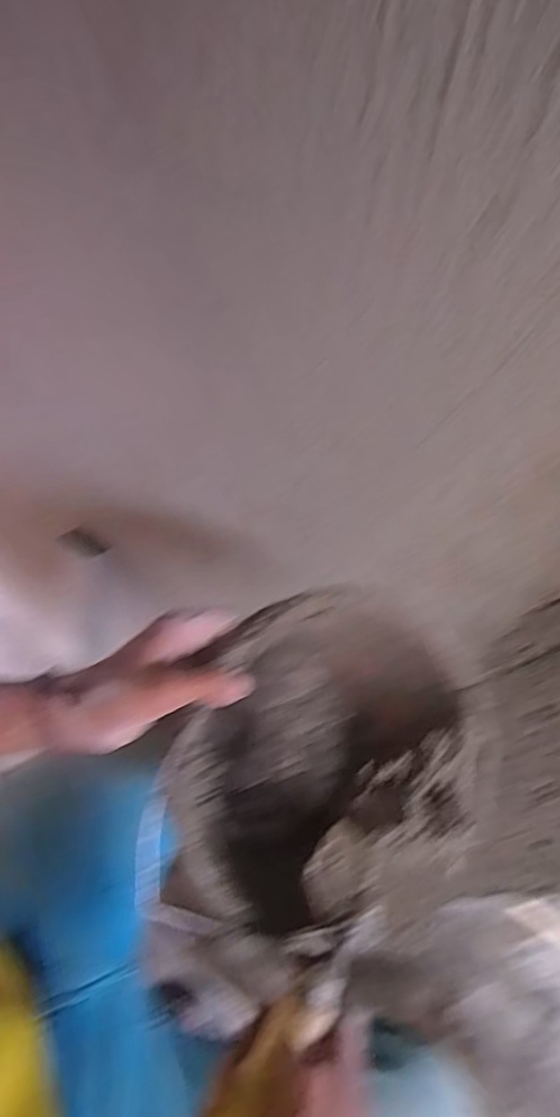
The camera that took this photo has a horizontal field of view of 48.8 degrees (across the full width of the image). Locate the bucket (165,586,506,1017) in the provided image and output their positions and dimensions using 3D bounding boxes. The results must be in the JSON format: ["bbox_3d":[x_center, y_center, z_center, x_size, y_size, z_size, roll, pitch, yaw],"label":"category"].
[{"bbox_3d":[0.034,0.149,0.472,0.198,0.193,0.208,0,61,-1],"label":"bucket"}]

